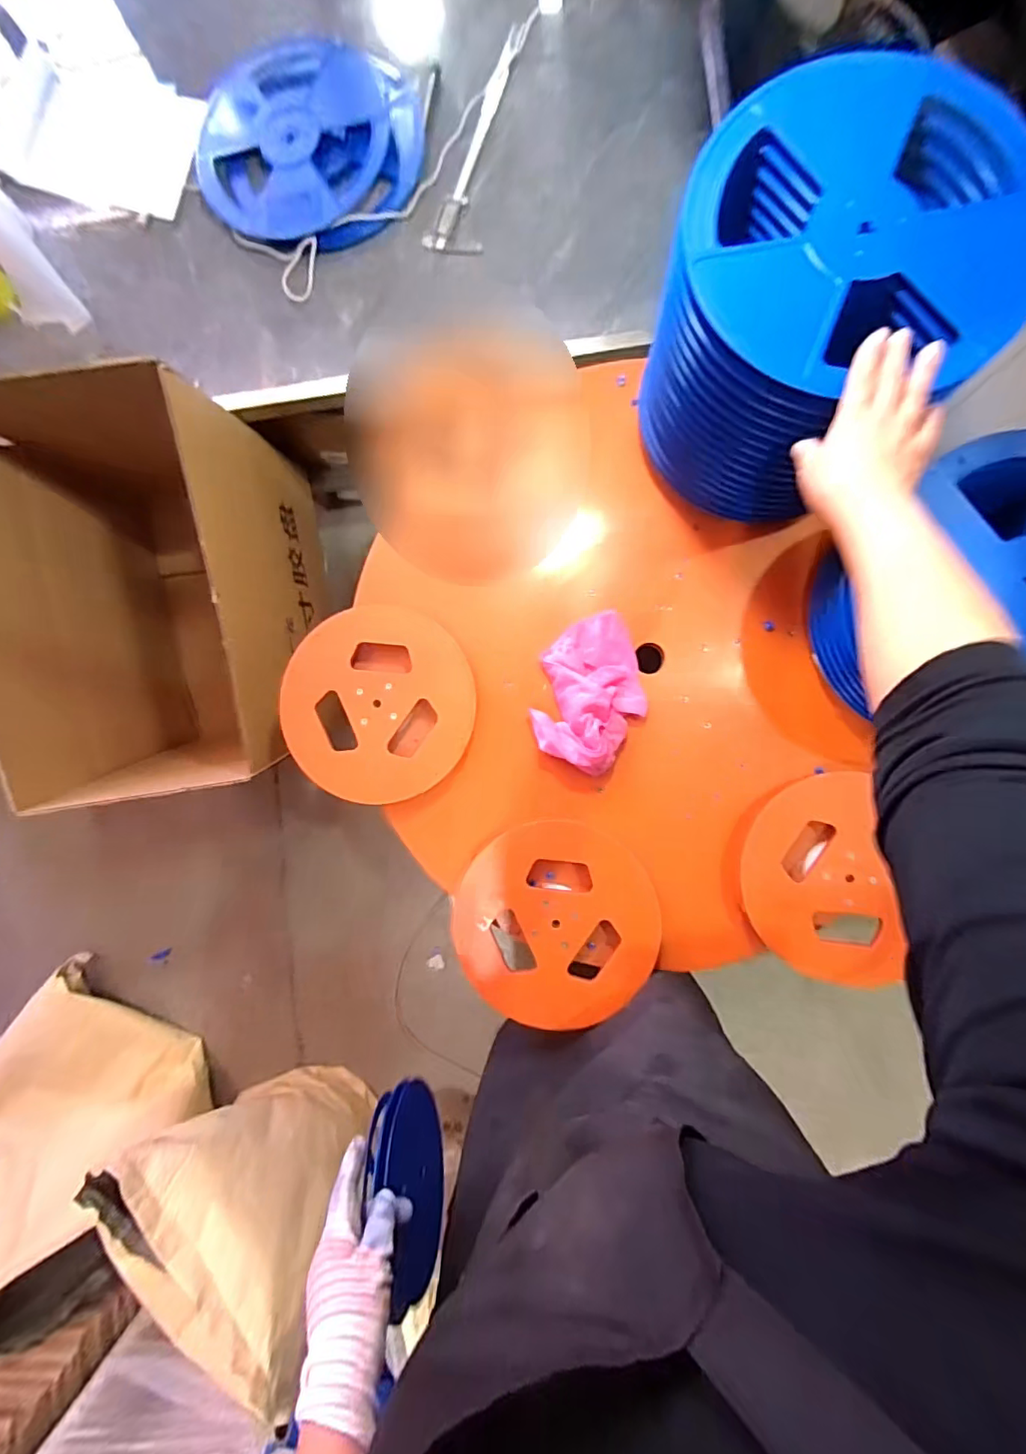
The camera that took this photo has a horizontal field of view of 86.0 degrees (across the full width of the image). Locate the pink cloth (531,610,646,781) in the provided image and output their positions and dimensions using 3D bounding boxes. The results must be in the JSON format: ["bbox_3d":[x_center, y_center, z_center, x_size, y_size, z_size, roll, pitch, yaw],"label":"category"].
[{"bbox_3d":[0.110,-0.052,0.765,0.150,0.046,0.224,13,89,5],"label":"pink cloth"}]

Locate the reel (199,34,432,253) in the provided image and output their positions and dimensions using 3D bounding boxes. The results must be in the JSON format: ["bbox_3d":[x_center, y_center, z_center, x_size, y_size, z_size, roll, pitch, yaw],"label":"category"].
[{"bbox_3d":[-0.315,-0.903,0.857,0.332,0.044,0.296,12,89,5],"label":"reel"}]

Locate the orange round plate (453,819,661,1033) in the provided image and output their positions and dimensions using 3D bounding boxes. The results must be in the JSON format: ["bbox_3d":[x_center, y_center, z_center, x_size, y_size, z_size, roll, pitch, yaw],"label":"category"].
[{"bbox_3d":[0.058,0.264,0.743,0.265,0.015,0.263,2,88,4],"label":"orange round plate"}]

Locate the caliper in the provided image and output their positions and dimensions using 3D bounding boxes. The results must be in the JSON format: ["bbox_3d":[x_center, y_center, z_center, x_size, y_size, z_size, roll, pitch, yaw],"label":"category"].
[{"bbox_3d":[-0.032,-0.913,0.857,0.084,0.010,0.380,22,90,5],"label":"caliper"}]

